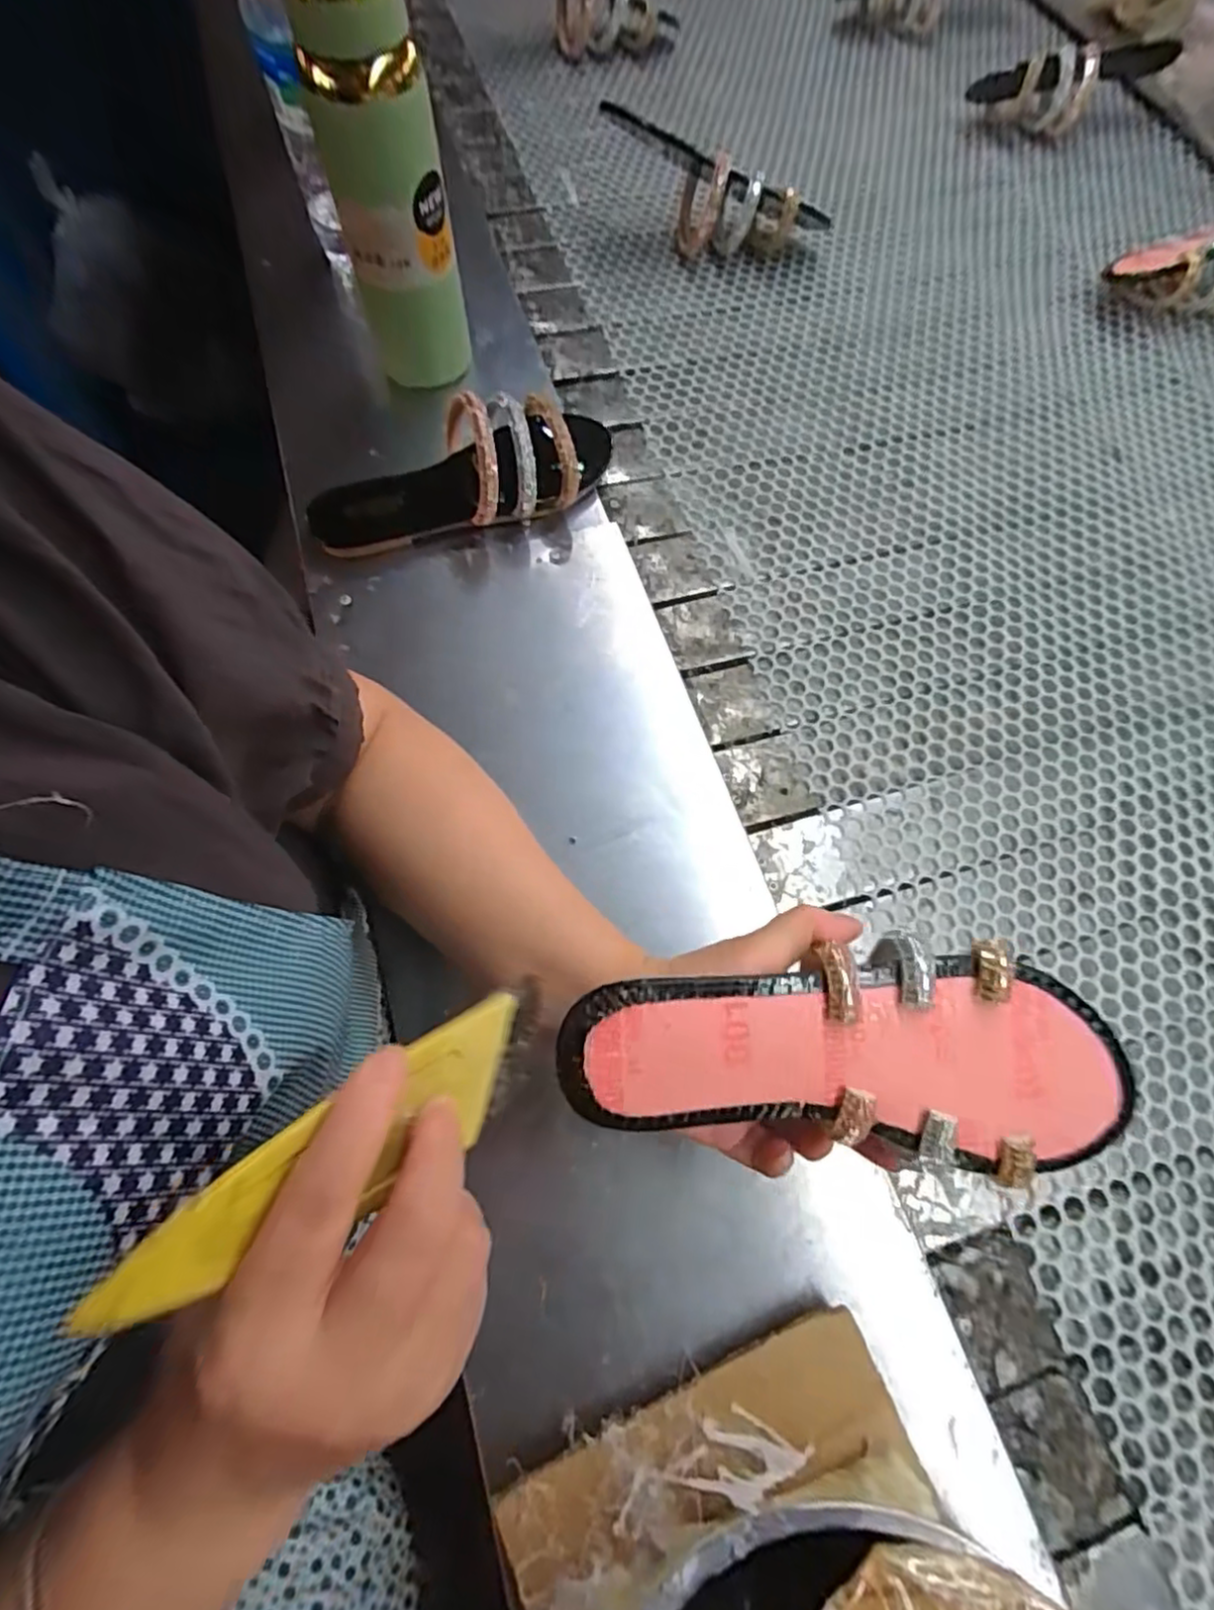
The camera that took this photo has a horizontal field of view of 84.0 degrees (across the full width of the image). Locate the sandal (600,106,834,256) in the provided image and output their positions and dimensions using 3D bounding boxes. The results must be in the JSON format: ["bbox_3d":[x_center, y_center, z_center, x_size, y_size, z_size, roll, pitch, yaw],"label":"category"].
[{"bbox_3d":[0.107,-0.614,0.683,0.238,0.084,0.062,17,67,-13],"label":"sandal"}]

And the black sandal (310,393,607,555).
[{"bbox_3d":[-0.107,-0.258,0.510,0.238,0.078,0.093,-16,69,-7],"label":"black sandal"}]

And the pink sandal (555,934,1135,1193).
[{"bbox_3d":[0.104,0.102,0.285,0.231,0.032,0.087,4,86,-7],"label":"pink sandal"}]

